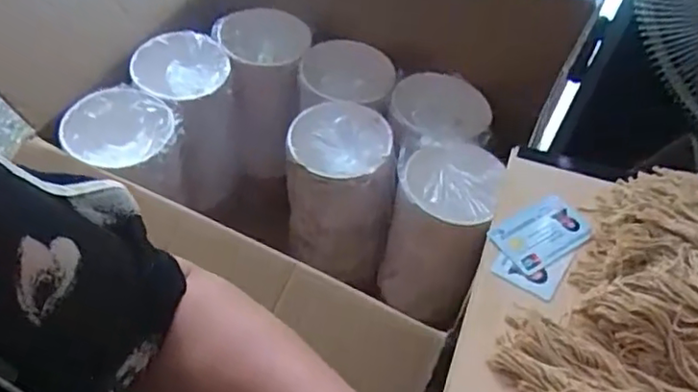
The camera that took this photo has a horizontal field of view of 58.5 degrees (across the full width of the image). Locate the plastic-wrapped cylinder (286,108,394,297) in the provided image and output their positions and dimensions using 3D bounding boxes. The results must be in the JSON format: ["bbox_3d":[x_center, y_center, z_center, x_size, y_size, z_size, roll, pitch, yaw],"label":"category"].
[{"bbox_3d":[-0.025,-0.008,1.092,0.162,0.271,0.179,0,51,-7],"label":"plastic-wrapped cylinder"}]

